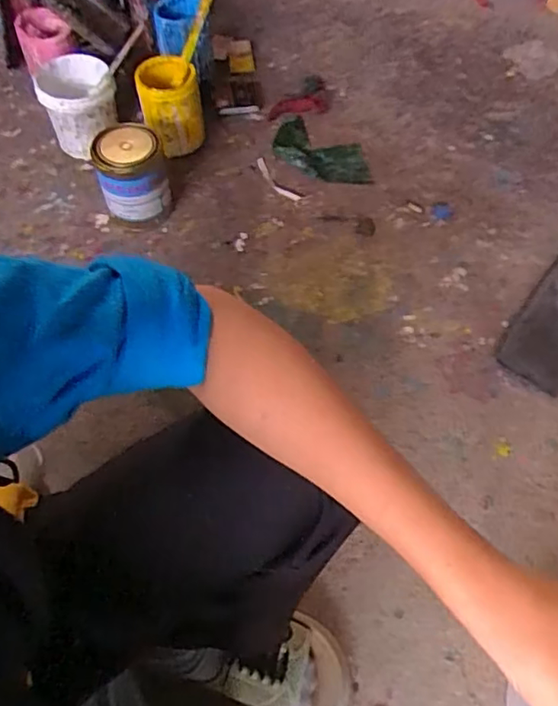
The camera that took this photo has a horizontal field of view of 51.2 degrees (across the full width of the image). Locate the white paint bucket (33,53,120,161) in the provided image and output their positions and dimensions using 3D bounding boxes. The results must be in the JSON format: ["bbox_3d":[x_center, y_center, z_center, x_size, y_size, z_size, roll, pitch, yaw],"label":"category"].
[{"bbox_3d":[-0.341,-0.424,1.012,0.125,0.109,0.155,-18,60,-10],"label":"white paint bucket"}]

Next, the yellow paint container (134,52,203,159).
[{"bbox_3d":[-0.186,-0.423,1.019,0.101,0.135,0.102,-6,59,-3],"label":"yellow paint container"}]

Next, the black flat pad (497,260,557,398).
[{"bbox_3d":[0.416,-0.057,0.854,0.104,0.023,0.251,35,65,18],"label":"black flat pad"}]

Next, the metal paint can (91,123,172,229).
[{"bbox_3d":[-0.228,-0.282,0.913,0.107,0.105,0.113,-12,60,-8],"label":"metal paint can"}]

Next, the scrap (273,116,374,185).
[{"bbox_3d":[0.075,-0.358,1.050,0.212,0.011,0.107,36,65,19],"label":"scrap"}]

